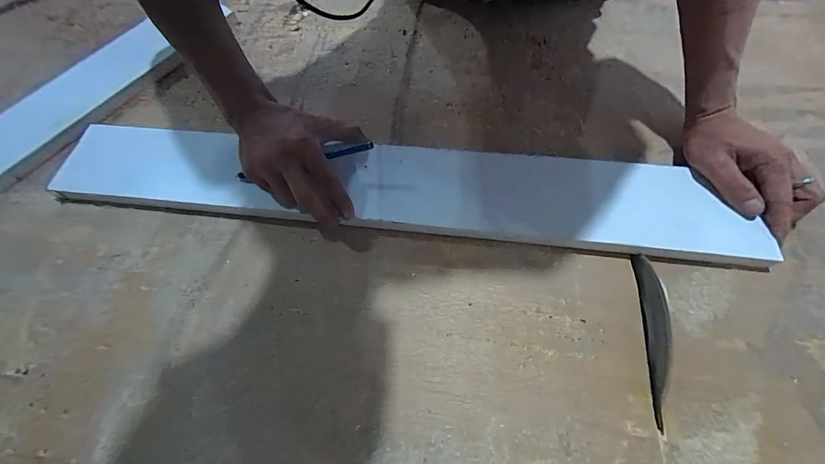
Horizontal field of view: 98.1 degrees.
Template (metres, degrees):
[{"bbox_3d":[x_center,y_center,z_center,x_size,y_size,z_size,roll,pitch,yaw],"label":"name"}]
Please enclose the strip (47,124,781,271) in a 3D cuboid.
[{"bbox_3d":[-0.035,-0.054,0.404,0.757,0.024,0.111,6,64,7],"label":"strip"}]

